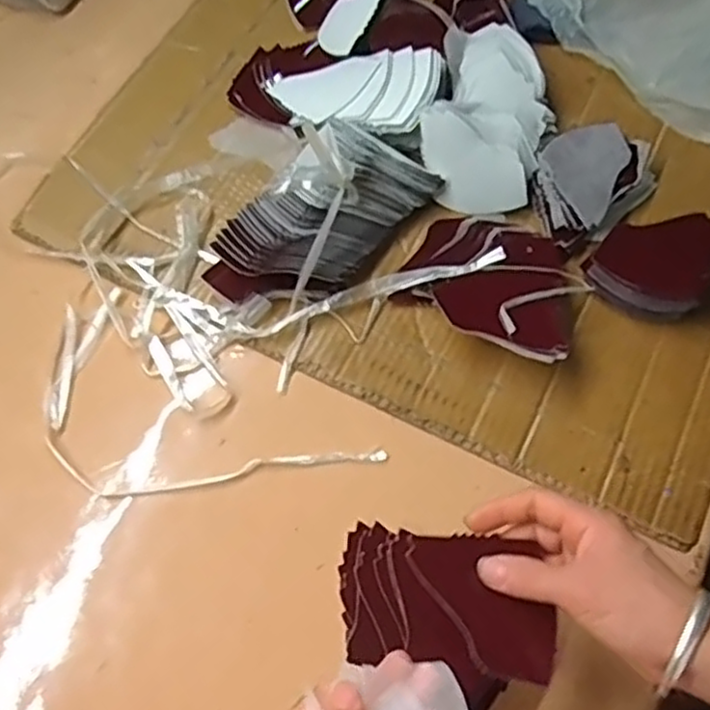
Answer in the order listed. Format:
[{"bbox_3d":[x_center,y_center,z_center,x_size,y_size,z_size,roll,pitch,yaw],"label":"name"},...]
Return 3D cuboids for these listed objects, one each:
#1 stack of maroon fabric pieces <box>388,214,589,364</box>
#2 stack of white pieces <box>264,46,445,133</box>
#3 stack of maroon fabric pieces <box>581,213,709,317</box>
[{"bbox_3d":[0.111,-0.063,0.568,0.135,0.037,0.123,22,69,11],"label":"stack of maroon fabric pieces"},{"bbox_3d":[-0.002,-0.233,0.638,0.149,0.048,0.083,12,67,7],"label":"stack of white pieces"},{"bbox_3d":[0.241,-0.076,0.572,0.084,0.027,0.092,34,72,15],"label":"stack of maroon fabric pieces"}]

